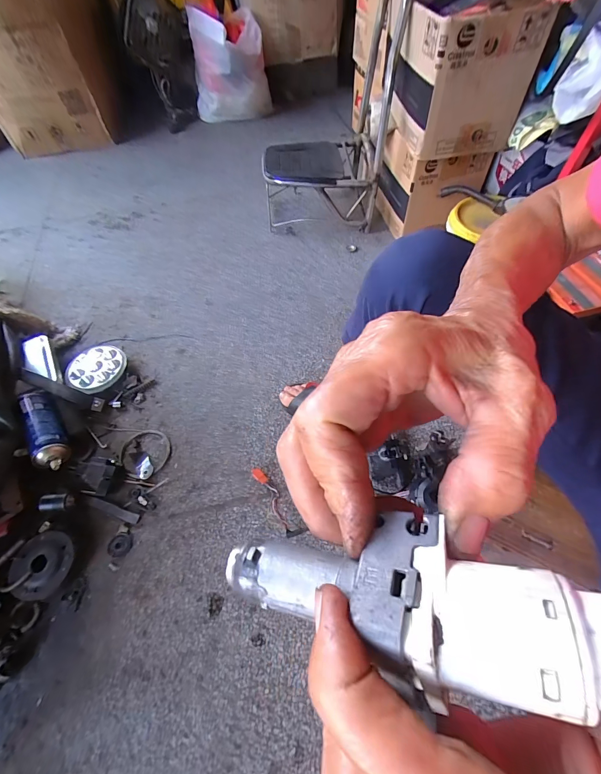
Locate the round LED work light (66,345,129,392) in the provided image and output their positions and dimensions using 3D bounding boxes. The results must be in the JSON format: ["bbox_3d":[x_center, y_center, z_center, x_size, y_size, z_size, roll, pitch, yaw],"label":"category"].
[{"bbox_3d":[-0.477,-0.044,0.787,0.117,0.030,0.131,31,63,20],"label":"round LED work light"}]

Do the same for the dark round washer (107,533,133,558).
[{"bbox_3d":[-0.326,0.285,0.602,0.042,0.004,0.039,3,57,4],"label":"dark round washer"}]

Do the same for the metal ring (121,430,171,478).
[{"bbox_3d":[-0.320,0.134,0.693,0.099,0.007,0.099,-2,56,3],"label":"metal ring"}]

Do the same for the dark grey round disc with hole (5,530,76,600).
[{"bbox_3d":[-0.444,0.306,0.576,0.099,0.032,0.100,-1,57,2],"label":"dark grey round disc with hole"}]

